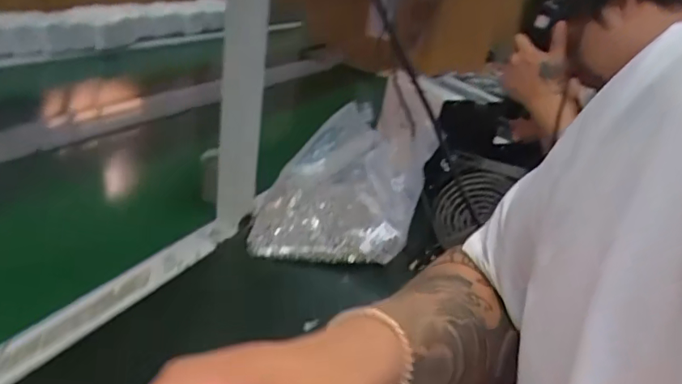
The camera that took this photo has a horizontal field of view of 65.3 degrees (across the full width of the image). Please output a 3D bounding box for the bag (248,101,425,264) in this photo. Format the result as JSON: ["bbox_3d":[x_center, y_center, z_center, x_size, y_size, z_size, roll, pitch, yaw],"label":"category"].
[{"bbox_3d":[-0.001,-0.016,0.629,0.182,0.100,0.210,11,26,3],"label":"bag"}]

